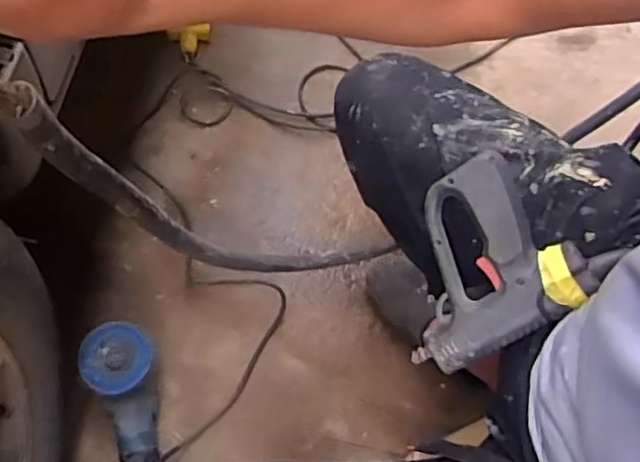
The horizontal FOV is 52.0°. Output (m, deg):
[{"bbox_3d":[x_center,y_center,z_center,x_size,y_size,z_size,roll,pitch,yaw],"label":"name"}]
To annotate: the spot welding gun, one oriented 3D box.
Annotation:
[{"bbox_3d":[0.150,0.026,0.627,0.167,0.048,0.163,-31,79,18],"label":"spot welding gun"}]

